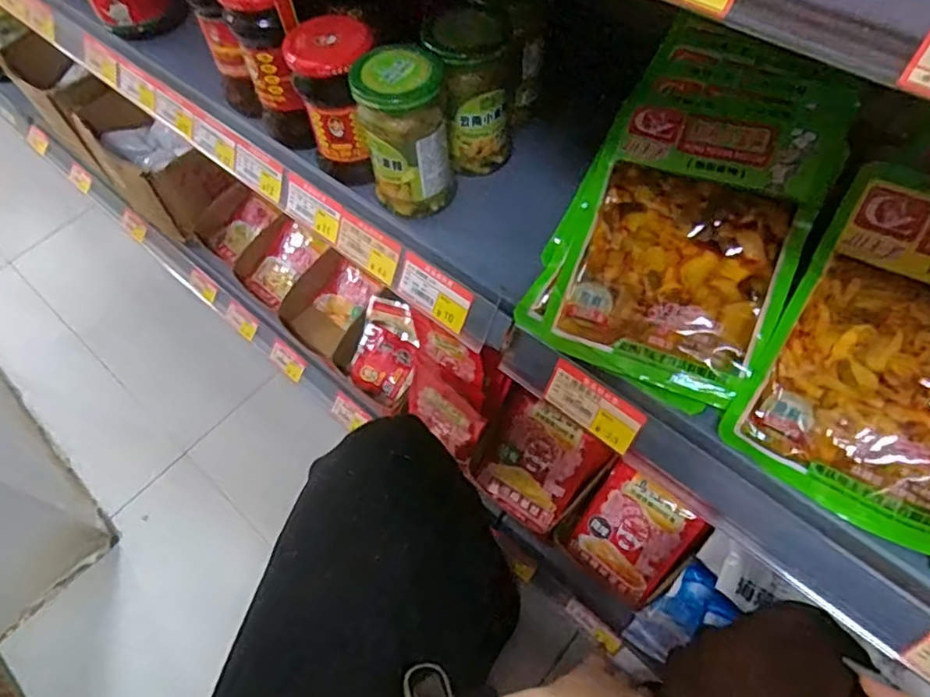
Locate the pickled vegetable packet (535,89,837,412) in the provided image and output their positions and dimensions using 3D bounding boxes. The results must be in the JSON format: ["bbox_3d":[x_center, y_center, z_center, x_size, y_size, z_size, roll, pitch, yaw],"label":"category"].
[{"bbox_3d":[0.138,-0.070,0.402,0.131,0.011,0.183,21,86,20],"label":"pickled vegetable packet"}]

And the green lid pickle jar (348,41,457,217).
[{"bbox_3d":[-0.042,-0.156,0.455,0.060,0.104,0.057,-2,59,3],"label":"green lid pickle jar"}]

